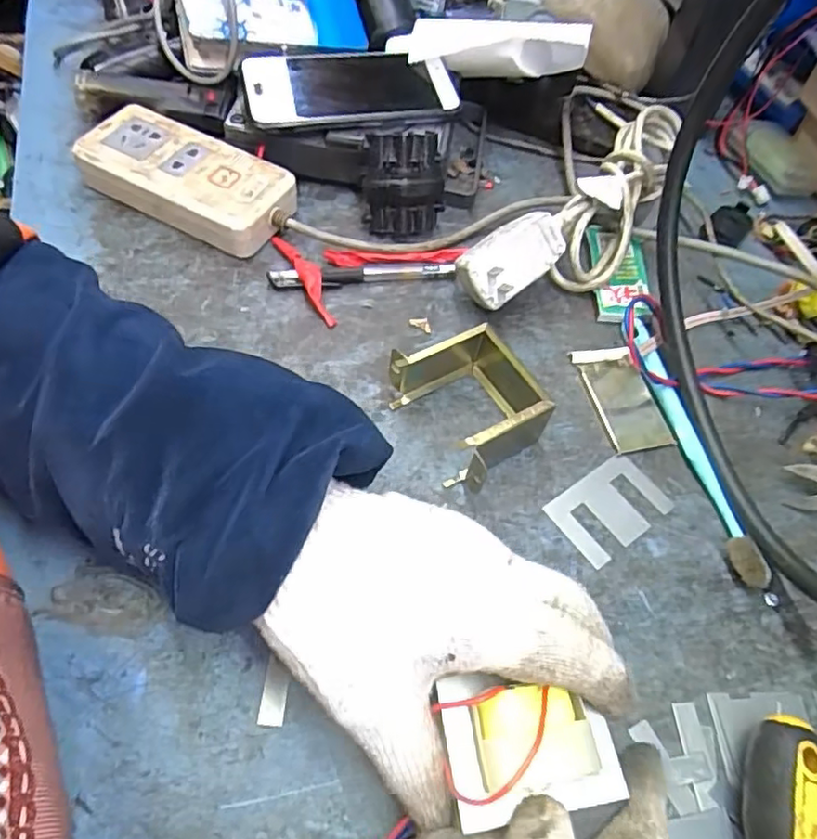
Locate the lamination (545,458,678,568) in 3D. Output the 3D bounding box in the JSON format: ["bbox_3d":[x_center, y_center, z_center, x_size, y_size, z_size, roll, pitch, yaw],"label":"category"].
[{"bbox_3d":[0.115,0.049,0.349,0.066,0.004,0.043,-31,65,-21],"label":"lamination"}]

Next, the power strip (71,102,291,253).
[{"bbox_3d":[-0.159,-0.172,0.444,0.151,0.035,0.068,27,60,12],"label":"power strip"}]

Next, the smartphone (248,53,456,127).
[{"bbox_3d":[-0.043,-0.251,0.459,0.152,0.014,0.080,-6,60,-8],"label":"smartphone"}]

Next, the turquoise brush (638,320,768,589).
[{"bbox_3d":[0.168,0.012,0.371,0.023,0.019,0.181,-5,59,-8],"label":"turquoise brush"}]

